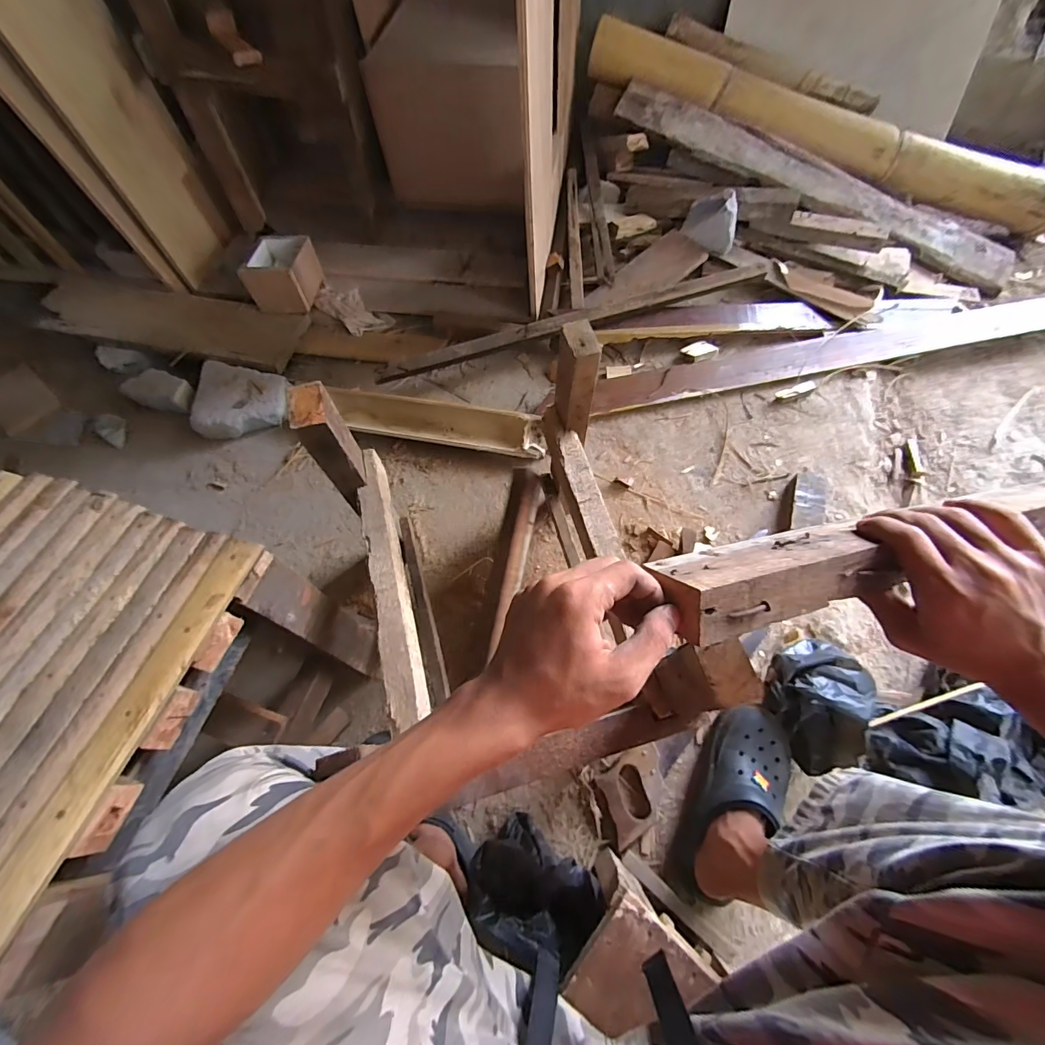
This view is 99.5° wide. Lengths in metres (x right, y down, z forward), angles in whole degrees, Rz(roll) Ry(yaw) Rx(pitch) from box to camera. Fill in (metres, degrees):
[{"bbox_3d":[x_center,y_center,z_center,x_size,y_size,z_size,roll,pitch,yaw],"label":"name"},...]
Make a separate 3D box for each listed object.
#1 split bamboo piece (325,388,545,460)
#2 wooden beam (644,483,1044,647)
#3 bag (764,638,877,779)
[{"bbox_3d":[-0.202,-0.221,0.968,0.503,0.046,0.102,10,66,8],"label":"split bamboo piece"},{"bbox_3d":[0.722,-0.043,0.480,1.370,0.042,0.065,-8,64,-17],"label":"wooden beam"},{"bbox_3d":[0.470,0.273,0.677,0.135,0.116,0.186,-6,65,1],"label":"bag"}]

